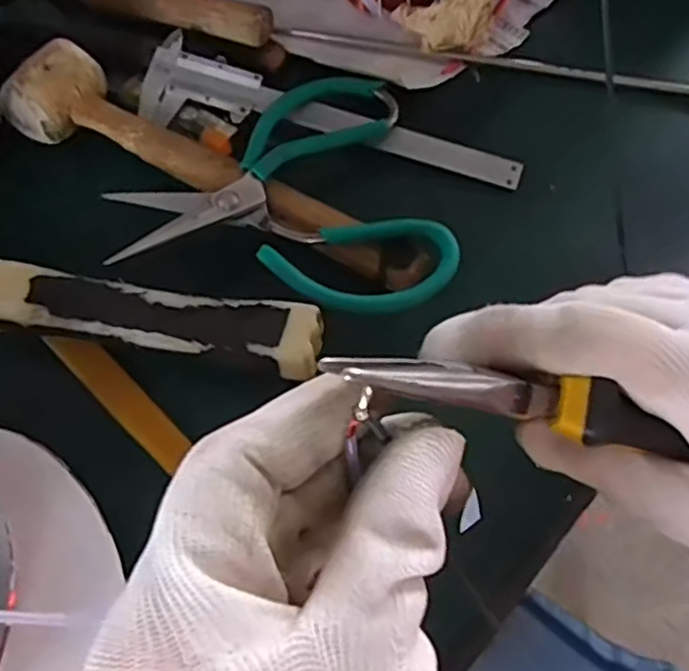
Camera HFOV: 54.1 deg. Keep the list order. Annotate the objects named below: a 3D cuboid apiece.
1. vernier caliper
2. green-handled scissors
[{"bbox_3d":[-0.013,-0.117,0.391,0.225,0.015,0.054,23,69,10],"label":"vernier caliper"},{"bbox_3d":[-0.040,-0.069,0.358,0.170,0.016,0.152,-13,68,-5],"label":"green-handled scissors"}]

